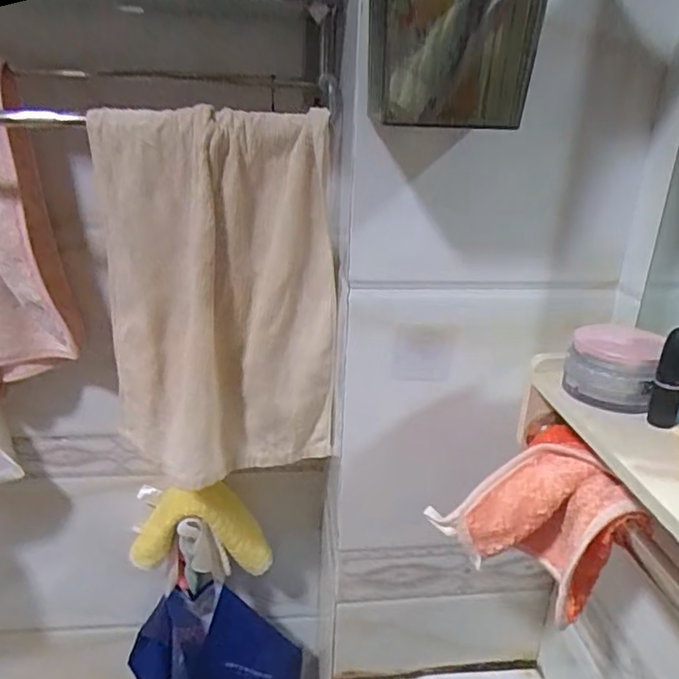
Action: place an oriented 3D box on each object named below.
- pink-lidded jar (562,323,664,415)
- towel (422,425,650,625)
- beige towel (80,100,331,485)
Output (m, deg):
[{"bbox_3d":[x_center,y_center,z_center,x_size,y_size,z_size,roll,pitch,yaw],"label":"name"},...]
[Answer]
[{"bbox_3d":[0.228,0.020,0.475,0.065,0.055,0.076,14,24,28],"label":"pink-lidded jar"},{"bbox_3d":[0.170,0.155,0.470,0.121,0.120,0.139,-14,26,-36],"label":"towel"},{"bbox_3d":[-0.127,-0.028,0.605,0.240,0.383,0.065,1,21,-3],"label":"beige towel"}]

